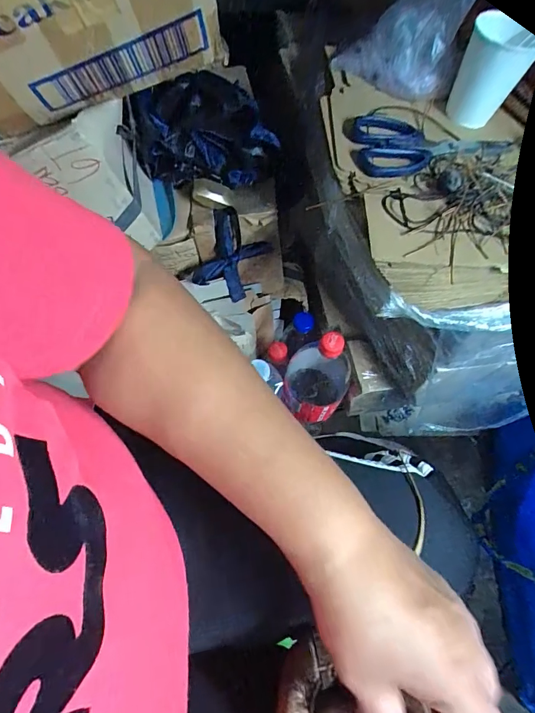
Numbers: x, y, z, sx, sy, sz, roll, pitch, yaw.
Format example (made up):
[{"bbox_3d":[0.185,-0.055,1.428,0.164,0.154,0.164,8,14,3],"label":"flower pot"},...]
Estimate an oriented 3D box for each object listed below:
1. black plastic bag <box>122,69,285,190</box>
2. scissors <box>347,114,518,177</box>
[{"bbox_3d":[-0.074,-0.264,0.492,0.166,0.123,0.062,-3,61,-5],"label":"black plastic bag"},{"bbox_3d":[0.177,-0.224,0.439,0.181,0.011,0.086,-3,61,-4],"label":"scissors"}]

